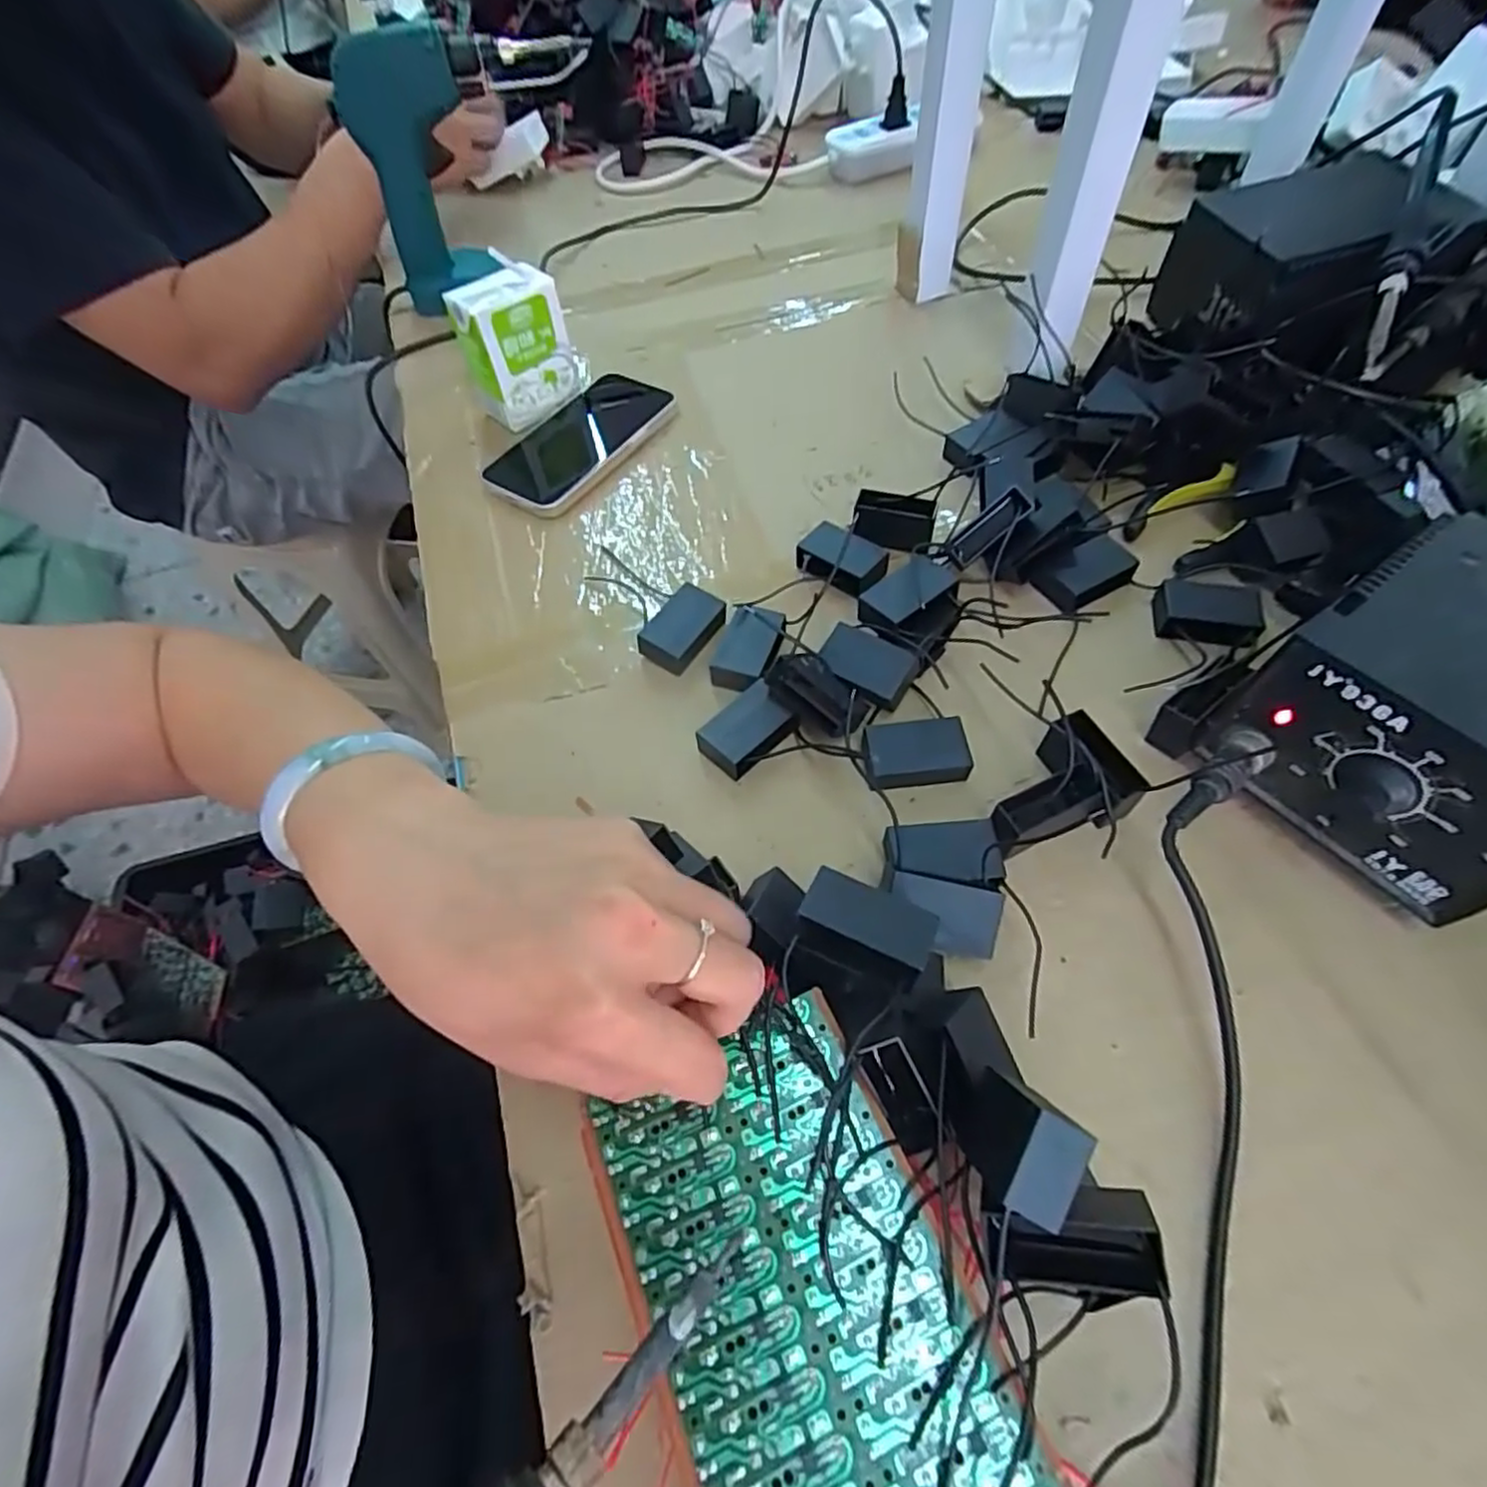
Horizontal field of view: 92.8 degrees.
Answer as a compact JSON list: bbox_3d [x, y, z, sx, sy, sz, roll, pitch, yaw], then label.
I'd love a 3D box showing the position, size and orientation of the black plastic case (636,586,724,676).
[{"bbox_3d":[-0.033,-0.063,0.399,0.031,0.021,0.050,31,64,21],"label":"black plastic case"}]

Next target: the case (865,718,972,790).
[{"bbox_3d":[0.085,0.005,0.352,0.051,0.019,0.027,-8,57,-2],"label":"case"}]

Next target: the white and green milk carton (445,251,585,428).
[{"bbox_3d":[-0.157,-0.277,0.499,0.076,0.093,0.037,-31,61,-16],"label":"white and green milk carton"}]

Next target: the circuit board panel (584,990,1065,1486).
[{"bbox_3d":[0.020,0.171,0.219,0.092,0.004,0.154,-22,59,-11],"label":"circuit board panel"}]

